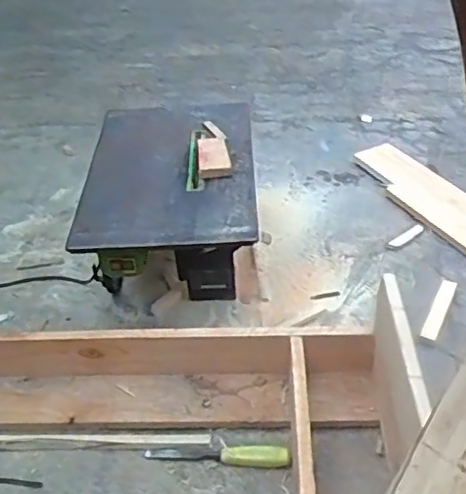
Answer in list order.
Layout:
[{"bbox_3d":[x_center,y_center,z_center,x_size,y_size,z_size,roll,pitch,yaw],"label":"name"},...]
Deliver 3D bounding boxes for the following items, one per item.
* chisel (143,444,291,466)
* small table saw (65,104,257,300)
[{"bbox_3d":[-0.026,0.327,0.945,0.228,0.020,0.030,1,40,7],"label":"chisel"},{"bbox_3d":[-0.125,-0.111,1.291,0.326,0.217,0.570,-5,40,3],"label":"small table saw"}]

